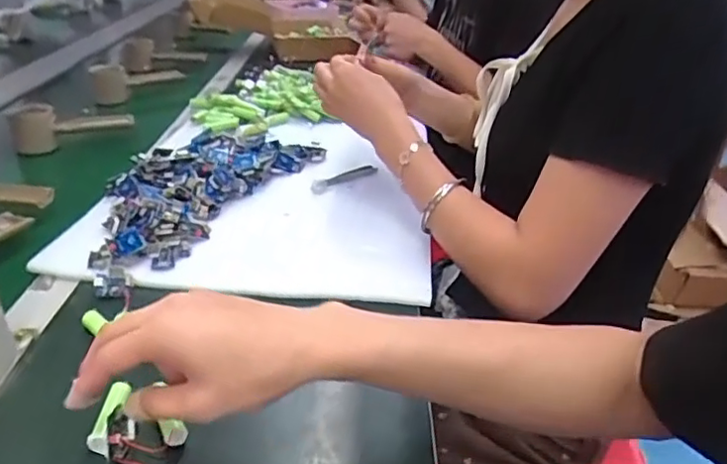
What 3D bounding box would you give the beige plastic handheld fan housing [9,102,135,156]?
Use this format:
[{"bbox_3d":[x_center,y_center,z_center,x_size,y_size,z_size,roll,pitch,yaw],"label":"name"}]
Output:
[{"bbox_3d":[-0.401,-0.146,0.847,0.150,0.061,0.042,-8,31,-21],"label":"beige plastic handheld fan housing"}]

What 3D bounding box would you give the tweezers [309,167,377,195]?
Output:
[{"bbox_3d":[-0.023,-0.068,0.746,0.019,0.012,0.108,26,36,34],"label":"tweezers"}]

